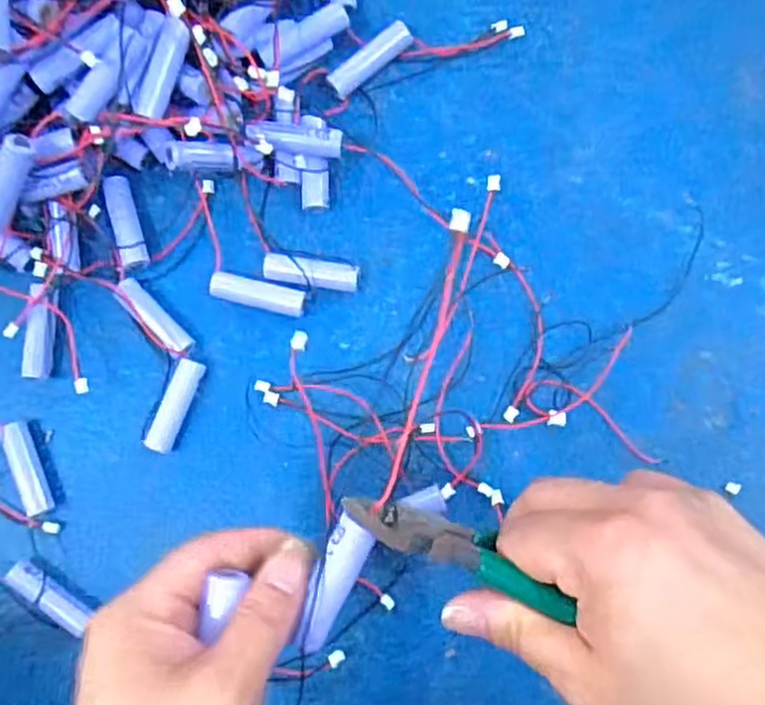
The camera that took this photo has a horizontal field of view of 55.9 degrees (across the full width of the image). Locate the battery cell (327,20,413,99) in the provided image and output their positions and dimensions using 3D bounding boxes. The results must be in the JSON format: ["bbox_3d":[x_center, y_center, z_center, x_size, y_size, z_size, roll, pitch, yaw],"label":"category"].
[{"bbox_3d":[-0.007,-0.156,0.384,0.050,0.010,0.015,-38,85,-1],"label":"battery cell"}]

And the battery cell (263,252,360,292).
[{"bbox_3d":[-0.037,-0.041,0.376,0.050,0.013,0.014,10,86,4],"label":"battery cell"}]

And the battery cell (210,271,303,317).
[{"bbox_3d":[-0.065,-0.030,0.378,0.049,0.013,0.015,13,86,4],"label":"battery cell"}]

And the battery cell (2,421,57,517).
[{"bbox_3d":[-0.183,0.060,0.375,0.012,0.013,0.049,-17,85,1],"label":"battery cell"}]

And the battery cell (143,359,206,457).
[{"bbox_3d":[-0.107,0.027,0.375,0.014,0.014,0.049,20,87,4],"label":"battery cell"}]

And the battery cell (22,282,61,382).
[{"bbox_3d":[-0.178,-0.010,0.379,0.015,0.016,0.048,9,86,4],"label":"battery cell"}]

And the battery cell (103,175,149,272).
[{"bbox_3d":[-0.135,-0.070,0.384,0.013,0.015,0.052,-16,85,2],"label":"battery cell"}]

